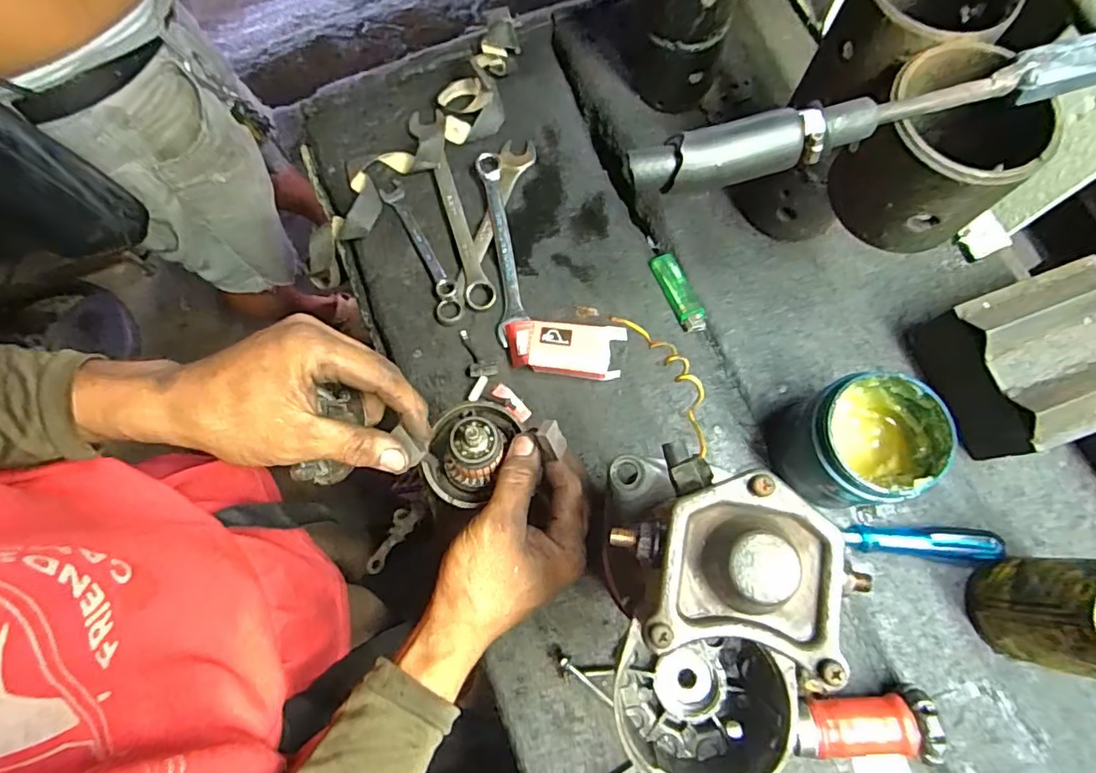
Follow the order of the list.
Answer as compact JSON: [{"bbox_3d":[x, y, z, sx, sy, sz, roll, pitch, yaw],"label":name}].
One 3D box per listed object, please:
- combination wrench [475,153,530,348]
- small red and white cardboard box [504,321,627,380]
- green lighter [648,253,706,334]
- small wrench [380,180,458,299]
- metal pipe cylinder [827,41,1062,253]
[{"bbox_3d":[-0.046,-0.135,0.545,0.027,0.017,0.192,-8,75,-1],"label":"combination wrench"},{"bbox_3d":[0.015,-0.030,0.502,0.107,0.045,0.049,4,75,3],"label":"small red and white cardboard box"},{"bbox_3d":[0.120,-0.087,0.522,0.026,0.009,0.080,-22,76,-4],"label":"green lighter"},{"bbox_3d":[-0.127,-0.144,0.553,0.023,0.015,0.146,-28,76,-6],"label":"small wrench"},{"bbox_3d":[0.227,-0.138,0.330,0.083,0.075,0.089,0,75,1],"label":"metal pipe cylinder"}]

